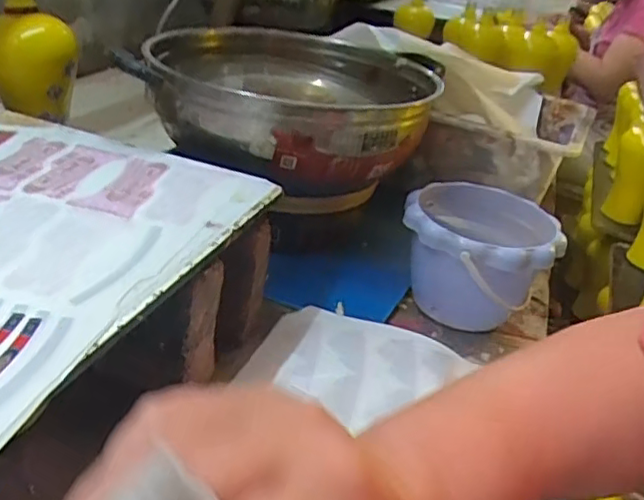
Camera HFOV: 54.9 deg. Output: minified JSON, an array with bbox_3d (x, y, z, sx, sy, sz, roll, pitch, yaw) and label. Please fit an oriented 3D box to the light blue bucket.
[{"bbox_3d":[0.159,0.006,0.650,0.150,0.105,0.159,9,29,-5],"label":"light blue bucket"}]

